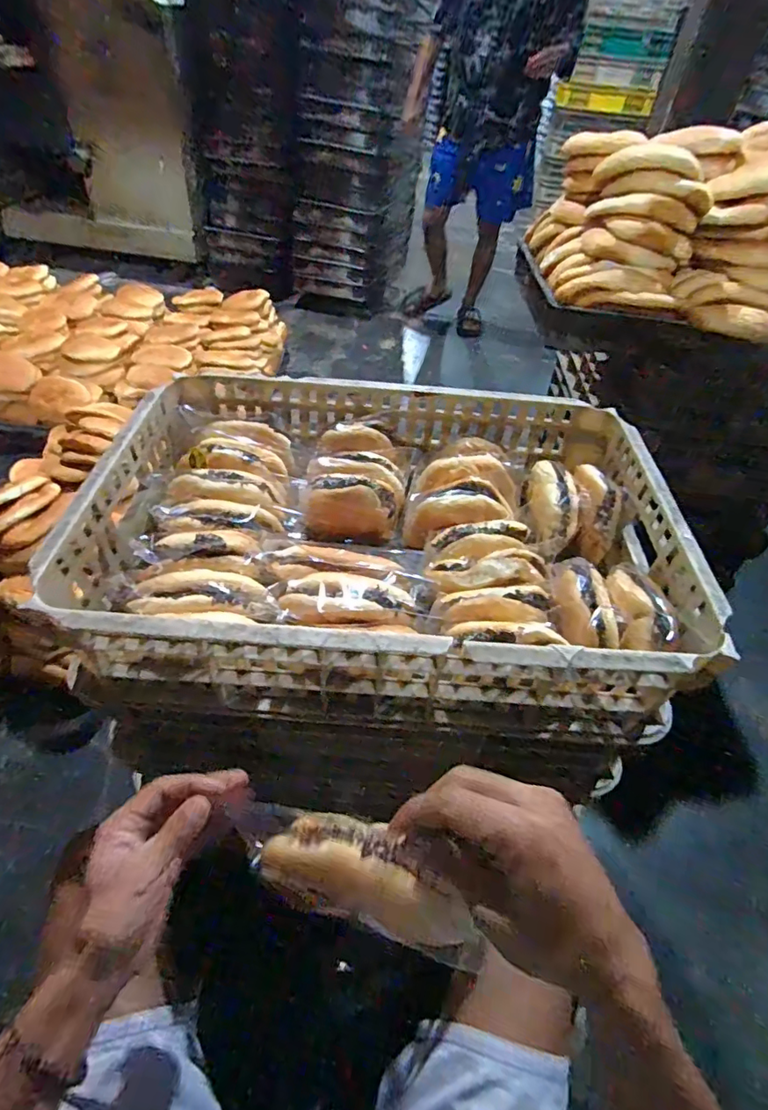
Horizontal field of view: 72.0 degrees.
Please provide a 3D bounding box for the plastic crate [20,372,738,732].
[{"bbox_3d":[0.003,-0.034,0.603,0.591,0.126,0.415,5,46,-1],"label":"plastic crate"}]

